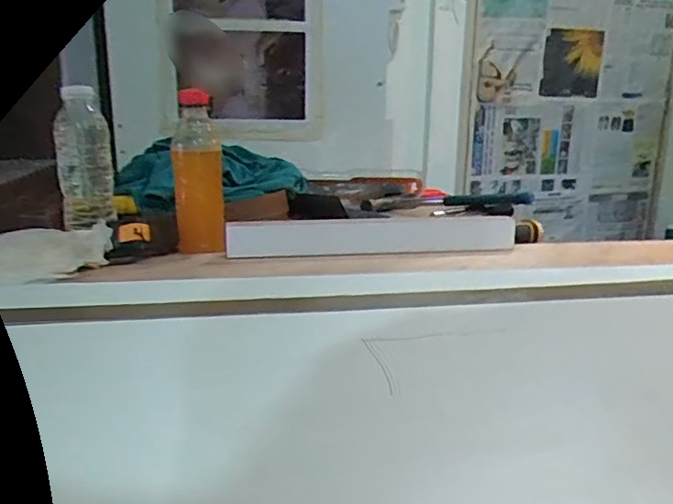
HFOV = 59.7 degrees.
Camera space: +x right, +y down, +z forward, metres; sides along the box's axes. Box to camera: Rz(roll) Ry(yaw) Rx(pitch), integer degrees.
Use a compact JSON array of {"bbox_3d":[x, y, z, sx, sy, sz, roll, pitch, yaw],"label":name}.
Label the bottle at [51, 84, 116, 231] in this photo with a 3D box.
[{"bbox_3d":[-0.277,-0.097,0.644,0.057,0.155,0.049,-5,17,-22],"label":"bottle"}]

